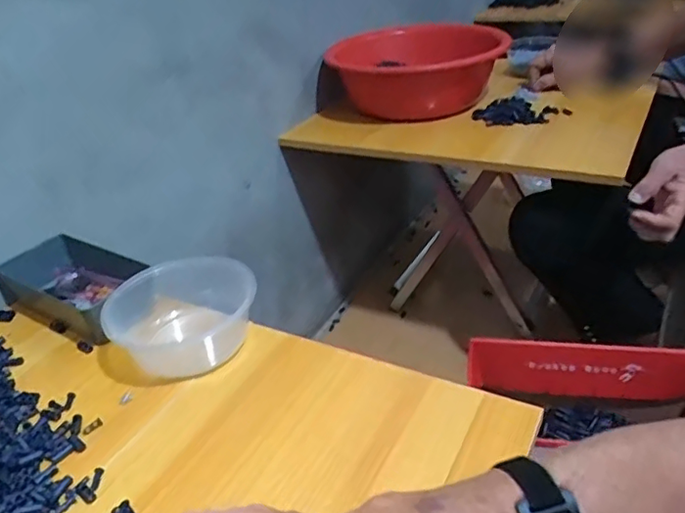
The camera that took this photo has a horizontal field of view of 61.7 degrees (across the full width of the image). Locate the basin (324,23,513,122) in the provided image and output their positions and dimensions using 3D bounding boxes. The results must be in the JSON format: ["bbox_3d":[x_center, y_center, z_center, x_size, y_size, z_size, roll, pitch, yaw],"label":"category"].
[{"bbox_3d":[0.163,-0.372,1.169,0.323,0.151,0.269,6,33,18],"label":"basin"}]

